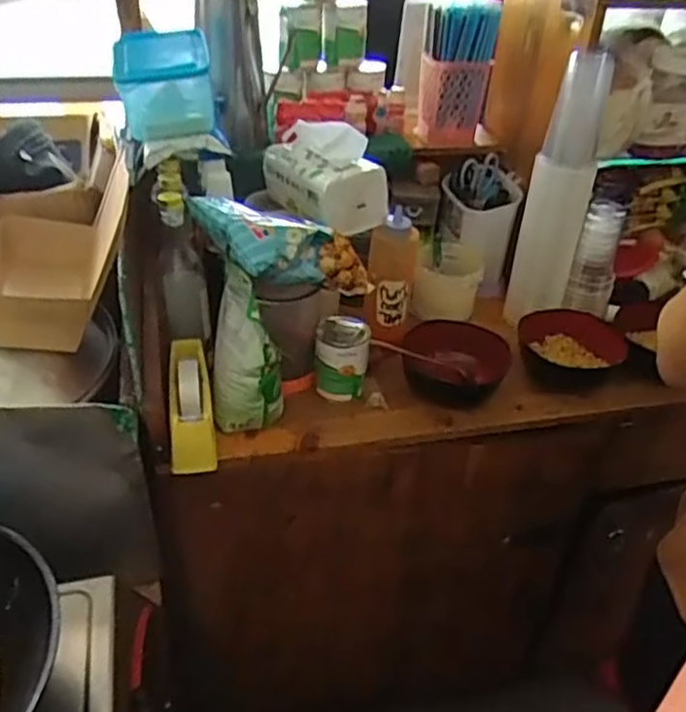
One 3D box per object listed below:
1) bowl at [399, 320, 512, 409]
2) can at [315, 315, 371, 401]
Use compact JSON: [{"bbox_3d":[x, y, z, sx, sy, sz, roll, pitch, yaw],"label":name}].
[{"bbox_3d":[0.166,0.012,1.036,0.155,0.052,0.142,2,38,-2],"label":"bowl"},{"bbox_3d":[-0.002,0.010,1.002,0.073,0.114,0.067,2,38,-2],"label":"can"}]

